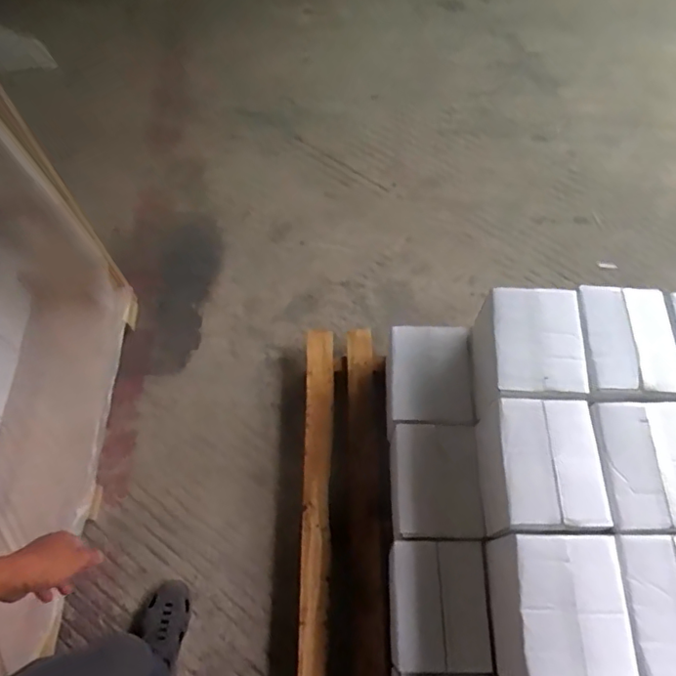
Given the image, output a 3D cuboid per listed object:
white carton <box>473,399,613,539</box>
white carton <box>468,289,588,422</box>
[{"bbox_3d":[0.361,0.245,1.059,0.164,0.195,0.230,1,65,0],"label":"white carton"},{"bbox_3d":[0.369,0.035,1.142,0.169,0.181,0.230,2,65,0],"label":"white carton"}]

